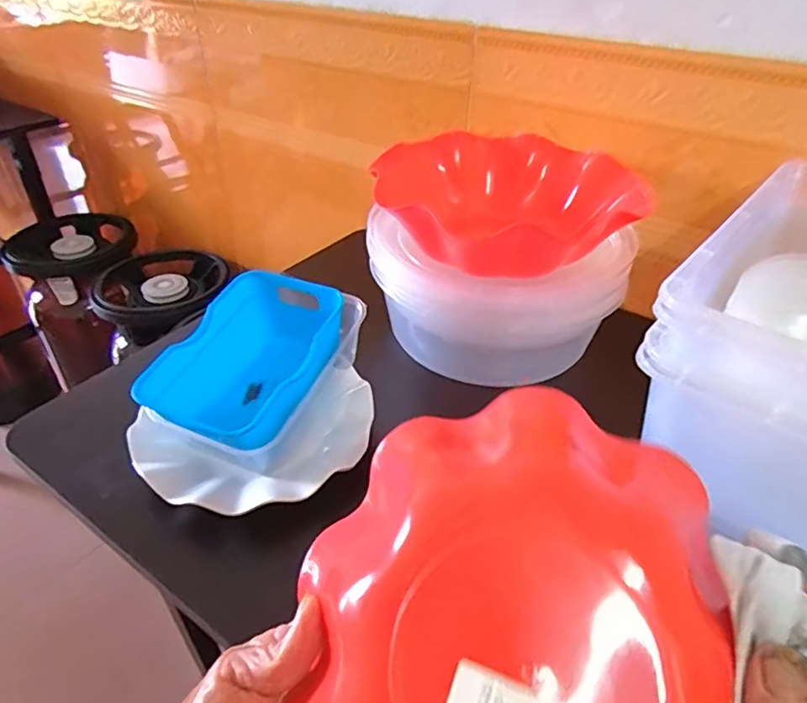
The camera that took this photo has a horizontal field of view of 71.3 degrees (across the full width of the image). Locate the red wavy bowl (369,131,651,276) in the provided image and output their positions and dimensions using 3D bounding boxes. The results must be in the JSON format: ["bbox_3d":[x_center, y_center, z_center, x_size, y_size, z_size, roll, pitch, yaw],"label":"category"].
[{"bbox_3d":[0.090,-0.136,0.507,0.202,0.058,0.204,0,38,0],"label":"red wavy bowl"}]

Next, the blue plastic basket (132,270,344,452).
[{"bbox_3d":[-0.124,0.008,0.458,0.086,0.089,0.162,21,42,23],"label":"blue plastic basket"}]

